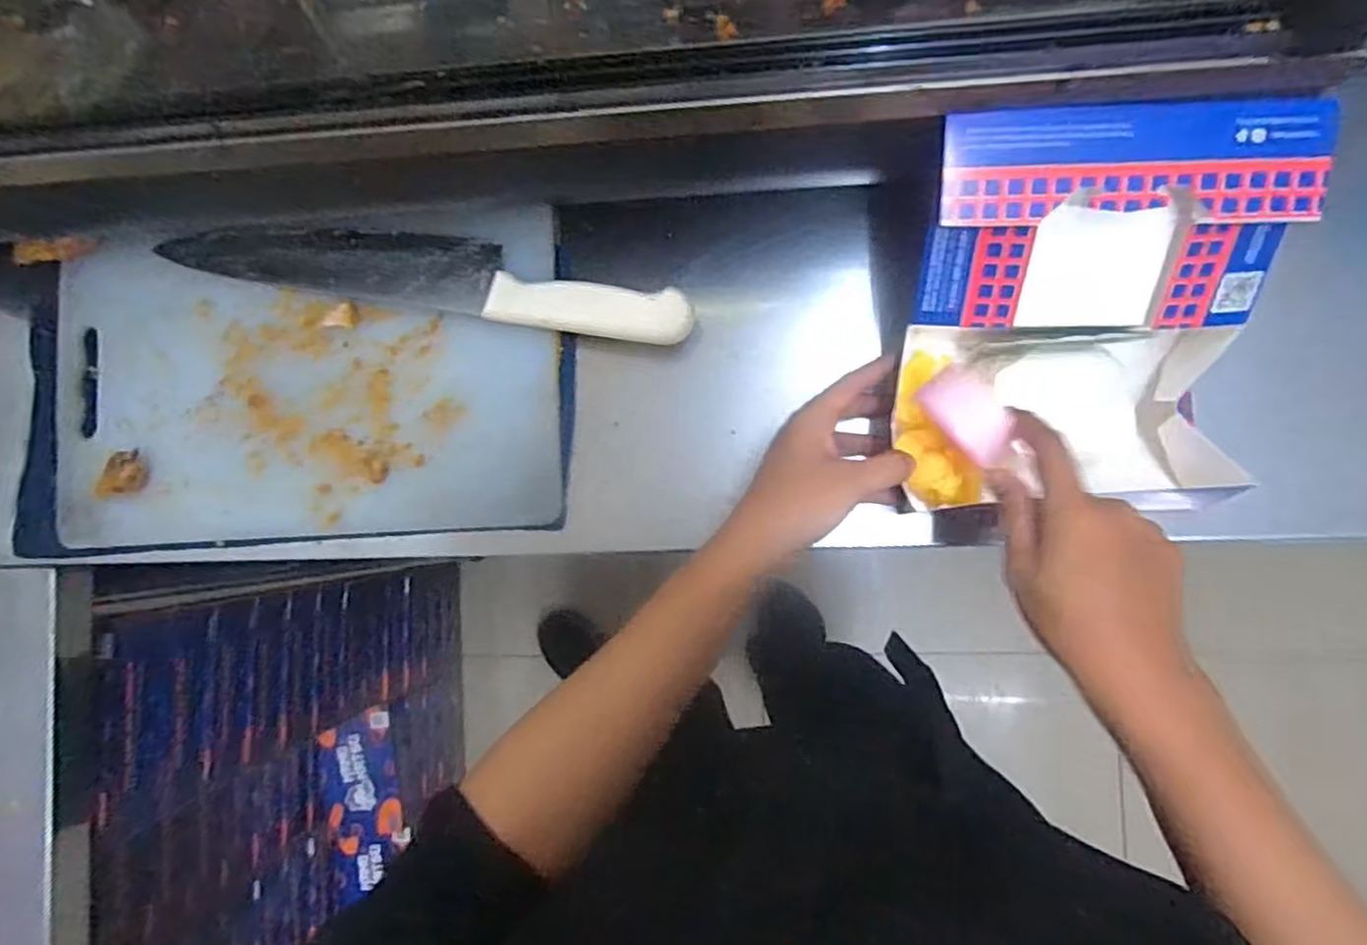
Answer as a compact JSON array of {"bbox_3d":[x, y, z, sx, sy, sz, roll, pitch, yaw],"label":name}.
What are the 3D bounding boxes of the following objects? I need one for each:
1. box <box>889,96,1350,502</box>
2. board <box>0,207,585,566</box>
[{"bbox_3d":[0.212,-0.075,0.375,0.173,0.121,0.180,-1,86,5],"label":"box"},{"bbox_3d":[-0.257,-0.061,0.472,0.375,0.017,0.212,-3,87,0],"label":"board"}]

